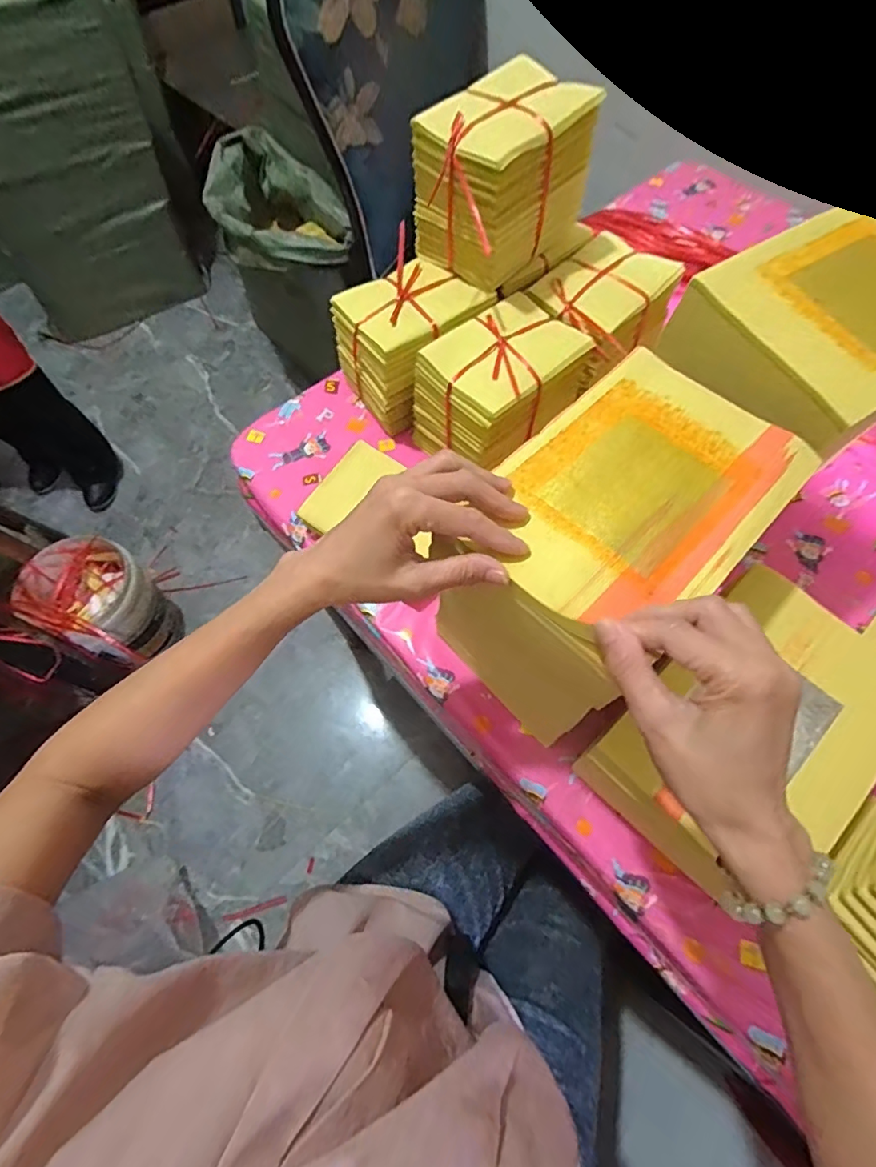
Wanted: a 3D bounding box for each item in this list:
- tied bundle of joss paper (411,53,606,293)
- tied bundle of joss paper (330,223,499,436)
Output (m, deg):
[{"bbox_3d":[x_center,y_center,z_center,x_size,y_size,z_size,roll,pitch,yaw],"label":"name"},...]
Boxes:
[{"bbox_3d":[0.065,-0.434,0.553,0.176,0.135,0.118,-42,71,-17],"label":"tied bundle of joss paper"},{"bbox_3d":[-0.034,-0.300,0.630,0.151,0.121,0.128,-36,69,-15],"label":"tied bundle of joss paper"}]

